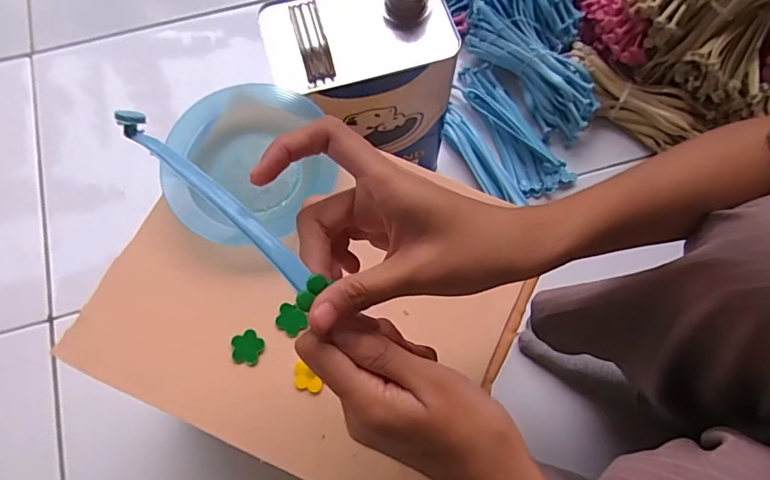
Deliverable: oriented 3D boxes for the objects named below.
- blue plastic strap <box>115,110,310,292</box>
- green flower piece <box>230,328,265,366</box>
[{"bbox_3d":[-0.076,-0.019,0.229,0.111,0.006,0.012,42,75,0],"label":"blue plastic strap"},{"bbox_3d":[-0.097,0.075,0.354,0.022,0.004,0.023,0,71,-1],"label":"green flower piece"}]

